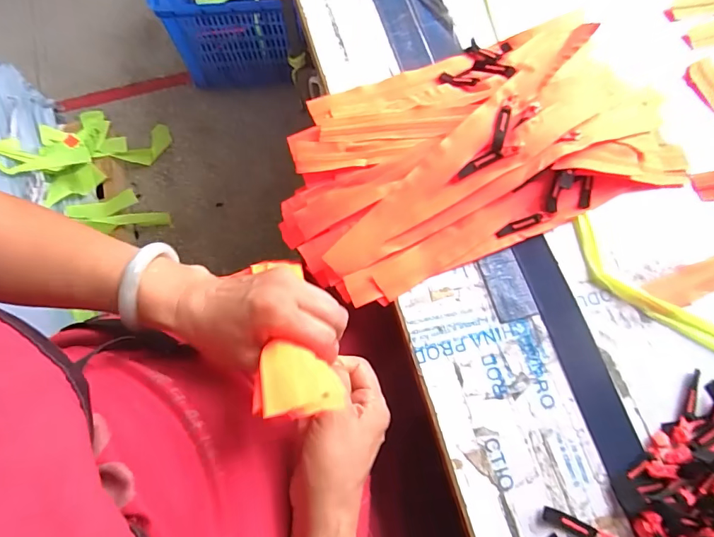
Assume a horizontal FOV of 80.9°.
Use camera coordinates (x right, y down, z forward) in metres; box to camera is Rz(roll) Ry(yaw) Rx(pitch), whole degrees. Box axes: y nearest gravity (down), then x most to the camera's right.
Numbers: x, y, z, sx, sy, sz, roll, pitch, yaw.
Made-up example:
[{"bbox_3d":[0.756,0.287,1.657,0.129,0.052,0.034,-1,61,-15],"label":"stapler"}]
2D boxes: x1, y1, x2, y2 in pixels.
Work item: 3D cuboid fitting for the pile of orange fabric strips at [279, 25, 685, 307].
[{"bbox_3d":[0.116,-0.136,0.430,0.404,0.061,0.230,-22,73,-5],"label":"pile of orange fabric strips"}]

